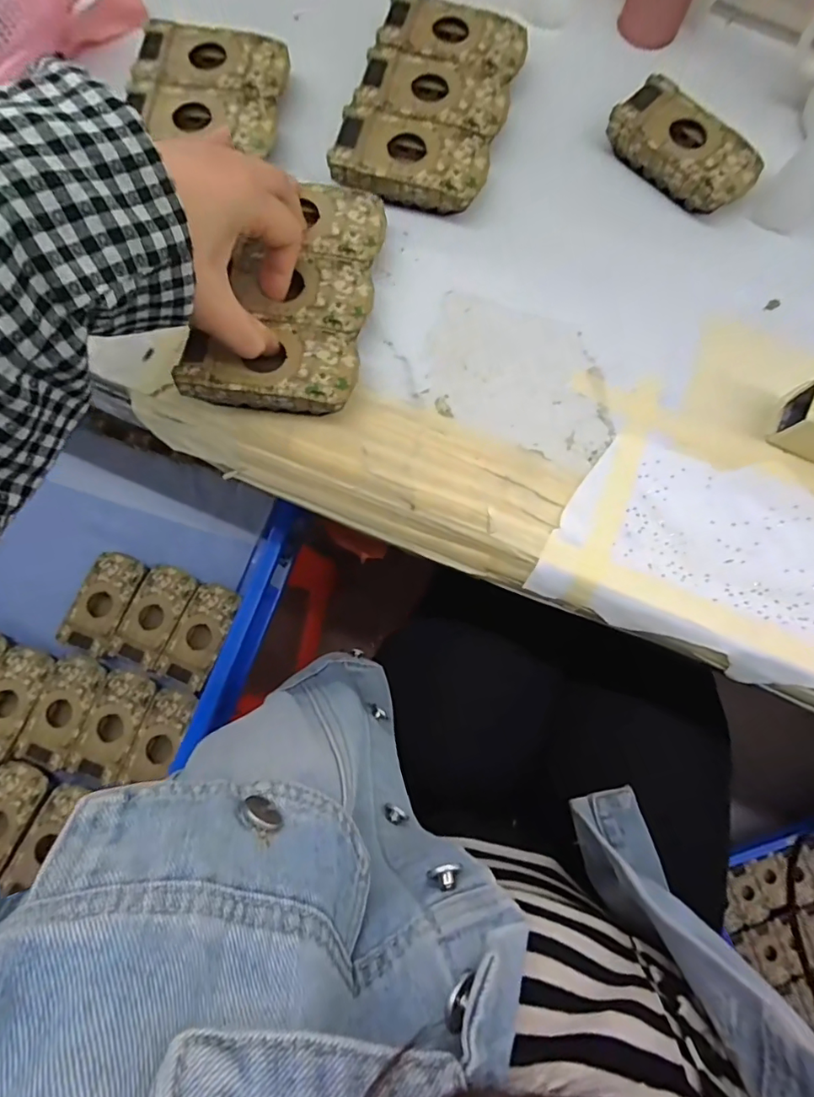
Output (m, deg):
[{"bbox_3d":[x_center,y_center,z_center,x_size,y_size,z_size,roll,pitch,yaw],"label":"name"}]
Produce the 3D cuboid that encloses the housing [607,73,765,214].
[{"bbox_3d":[0.182,-0.262,0.341,0.095,0.026,0.047,43,80,7],"label":"housing"}]

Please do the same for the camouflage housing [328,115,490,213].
[{"bbox_3d":[0.002,-0.246,0.335,0.095,0.024,0.047,13,78,1],"label":"camouflage housing"}]

